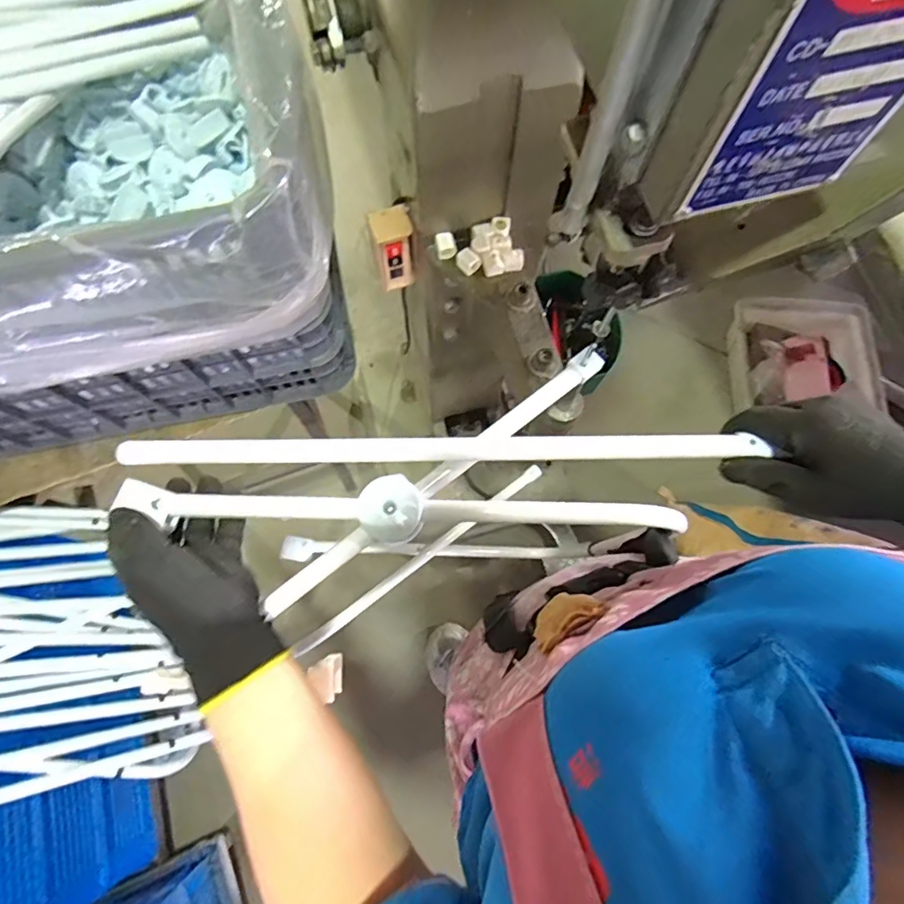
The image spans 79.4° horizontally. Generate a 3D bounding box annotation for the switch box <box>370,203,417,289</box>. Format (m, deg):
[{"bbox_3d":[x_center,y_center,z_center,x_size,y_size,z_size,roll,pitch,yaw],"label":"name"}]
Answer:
[{"bbox_3d":[-0.077,-0.264,0.712,0.050,0.107,0.046,-17,74,-6],"label":"switch box"}]

